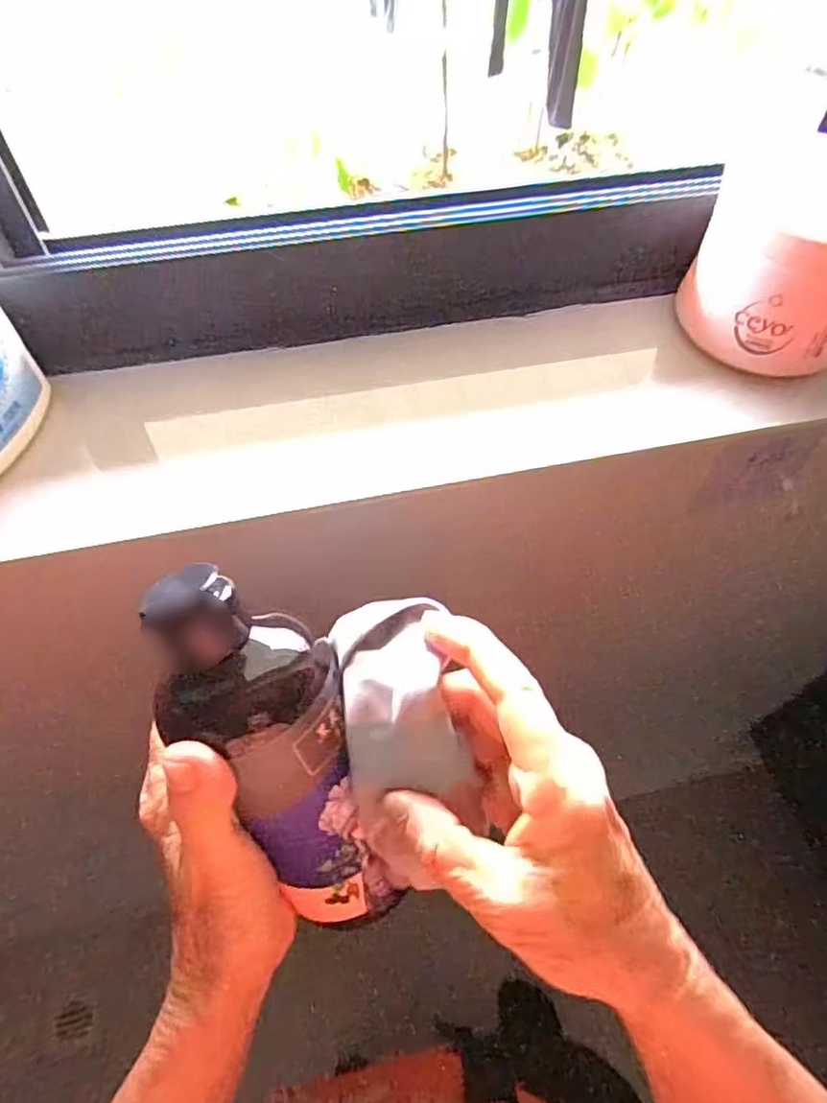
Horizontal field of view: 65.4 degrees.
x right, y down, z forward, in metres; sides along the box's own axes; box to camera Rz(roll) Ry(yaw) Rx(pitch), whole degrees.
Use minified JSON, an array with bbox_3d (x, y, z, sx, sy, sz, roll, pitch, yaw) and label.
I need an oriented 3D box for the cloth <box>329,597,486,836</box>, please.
[{"bbox_3d":[-0.004,0.058,0.241,0.043,0.029,0.078,-10,57,-7],"label":"cloth"}]

